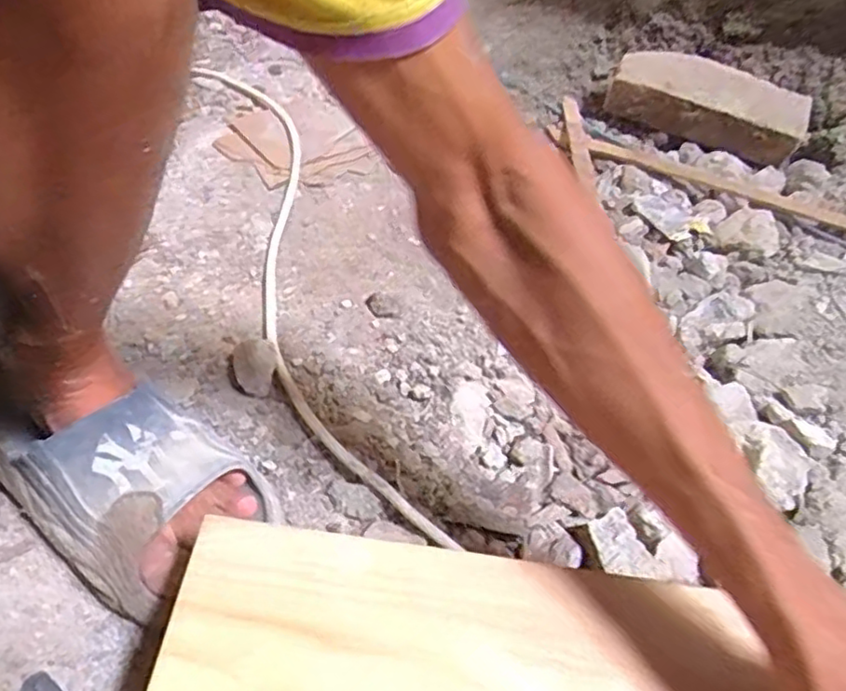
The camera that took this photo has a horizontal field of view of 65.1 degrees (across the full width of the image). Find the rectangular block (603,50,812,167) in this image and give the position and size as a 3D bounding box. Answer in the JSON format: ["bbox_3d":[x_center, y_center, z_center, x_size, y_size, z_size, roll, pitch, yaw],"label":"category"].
[{"bbox_3d":[0.373,-0.320,0.877,0.244,0.080,0.125,27,51,20],"label":"rectangular block"}]

